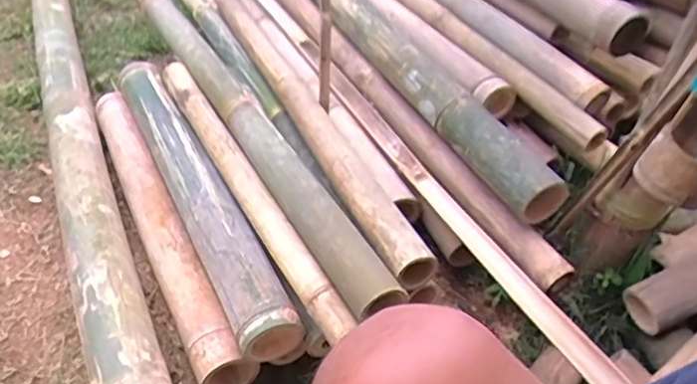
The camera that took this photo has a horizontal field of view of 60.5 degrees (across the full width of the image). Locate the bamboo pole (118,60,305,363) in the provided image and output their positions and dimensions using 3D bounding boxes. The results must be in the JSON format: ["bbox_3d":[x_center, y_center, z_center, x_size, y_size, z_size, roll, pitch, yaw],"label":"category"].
[{"bbox_3d":[-0.235,-0.014,0.878,0.070,0.086,0.615,-17,43,-25],"label":"bamboo pole"}]

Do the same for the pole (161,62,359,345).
[{"bbox_3d":[-0.159,-0.032,0.852,0.042,0.037,0.638,-17,43,-25],"label":"pole"}]

